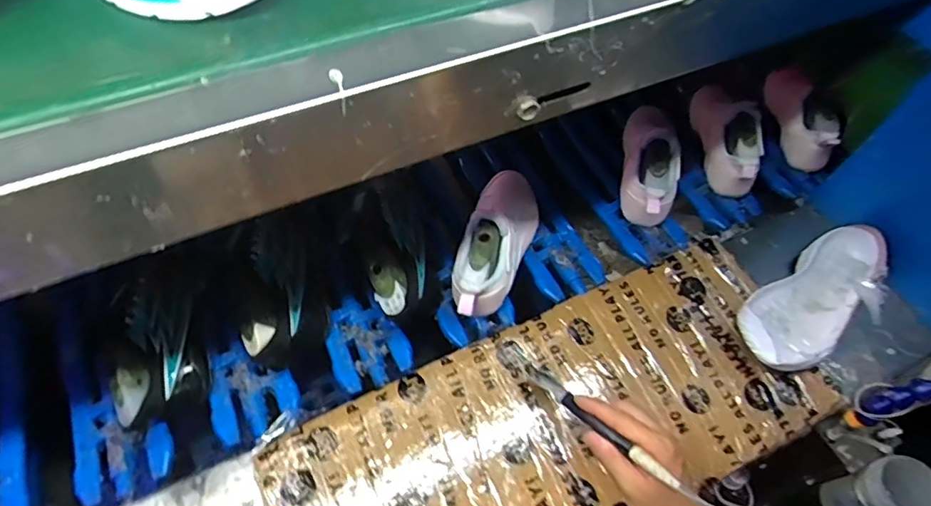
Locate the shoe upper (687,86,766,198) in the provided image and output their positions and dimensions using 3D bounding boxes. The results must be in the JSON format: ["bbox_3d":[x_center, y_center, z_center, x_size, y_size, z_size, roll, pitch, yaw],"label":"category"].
[{"bbox_3d":[0.398,-0.185,0.816,0.072,0.077,0.216,3,51,6],"label":"shoe upper"}]

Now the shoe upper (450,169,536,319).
[{"bbox_3d":[0.042,-0.030,0.683,0.076,0.086,0.243,9,52,11],"label":"shoe upper"}]

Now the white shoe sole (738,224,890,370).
[{"bbox_3d":[0.428,0.048,0.658,0.257,0.050,0.090,-34,57,-23],"label":"white shoe sole"}]

